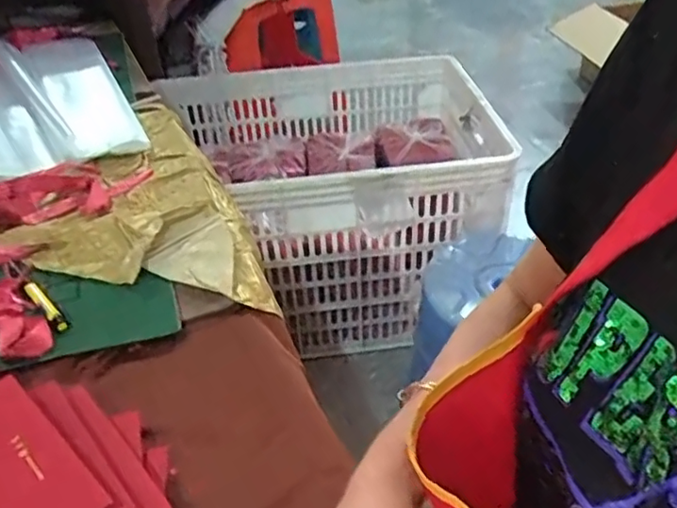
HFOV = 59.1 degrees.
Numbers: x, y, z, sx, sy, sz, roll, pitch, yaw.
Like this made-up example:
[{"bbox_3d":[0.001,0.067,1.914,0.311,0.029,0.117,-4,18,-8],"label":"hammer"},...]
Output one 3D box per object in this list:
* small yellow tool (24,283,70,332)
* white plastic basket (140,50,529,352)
[{"bbox_3d":[-0.257,0.046,0.526,0.011,0.012,0.074,-33,47,-32],"label":"small yellow tool"},{"bbox_3d":[0.018,-0.135,1.275,0.591,0.391,0.608,-2,39,2],"label":"white plastic basket"}]

